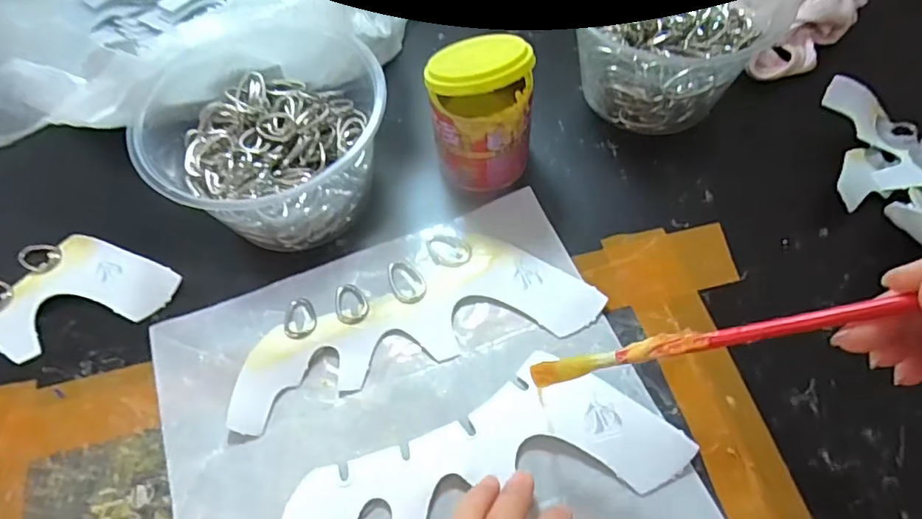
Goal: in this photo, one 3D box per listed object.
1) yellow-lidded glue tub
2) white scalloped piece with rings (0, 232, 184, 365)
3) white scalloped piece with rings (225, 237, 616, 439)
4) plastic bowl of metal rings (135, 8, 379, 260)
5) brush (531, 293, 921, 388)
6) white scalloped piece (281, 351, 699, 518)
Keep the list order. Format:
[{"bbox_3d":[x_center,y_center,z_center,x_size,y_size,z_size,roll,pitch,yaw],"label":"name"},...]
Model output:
[{"bbox_3d":[0.014,-0.091,0.371,0.061,0.085,0.057,-2,60,3],"label":"yellow-lidded glue tub"},{"bbox_3d":[-0.293,0.043,0.358,0.217,0.011,0.081,-29,63,-12],"label":"white scalloped piece with rings"},{"bbox_3d":[-0.032,0.036,0.346,0.214,0.006,0.085,-20,61,-8],"label":"white scalloped piece with rings"},{"bbox_3d":[-0.123,-0.087,0.374,0.147,0.085,0.144,-2,60,3],"label":"plastic bowl of metal rings"},{"bbox_3d":[0.136,0.021,0.210,0.248,0.009,0.010,-19,55,32],"label":"brush"},{"bbox_3d":[0.005,0.106,0.302,0.214,0.011,0.077,-17,58,-5],"label":"white scalloped piece"}]

